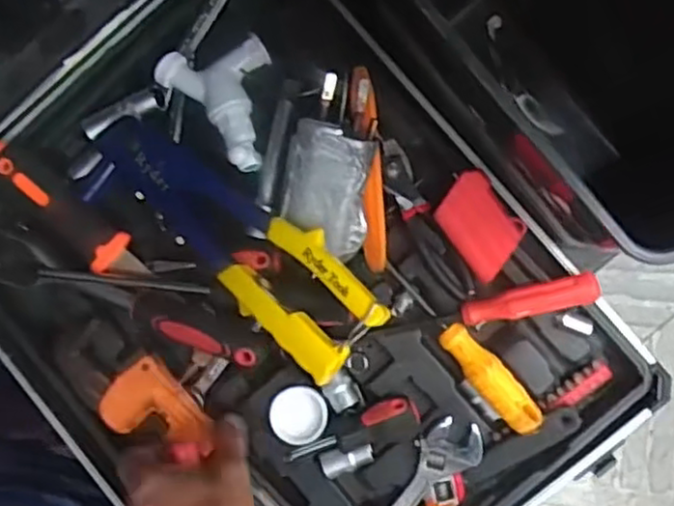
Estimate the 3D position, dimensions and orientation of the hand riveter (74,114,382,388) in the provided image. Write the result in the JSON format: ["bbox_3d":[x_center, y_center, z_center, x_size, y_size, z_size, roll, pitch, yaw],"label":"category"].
[{"bbox_3d":[-0.076,-0.011,0.498,0.247,0.041,0.080,39,94,17],"label":"hand riveter"}]

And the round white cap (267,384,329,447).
[{"bbox_3d":[-0.027,0.119,0.513,0.041,0.010,0.041,0,90,5],"label":"round white cap"}]

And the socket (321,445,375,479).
[{"bbox_3d":[0.008,0.153,0.514,0.038,0.012,0.018,-16,89,5],"label":"socket"}]

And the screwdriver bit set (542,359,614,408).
[{"bbox_3d":[0.172,0.097,0.500,0.053,0.008,0.017,-34,87,5],"label":"screwdriver bit set"}]

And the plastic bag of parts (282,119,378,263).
[{"bbox_3d":[-0.007,-0.044,0.494,0.060,0.024,0.097,3,116,-9],"label":"plastic bag of parts"}]

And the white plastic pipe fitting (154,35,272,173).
[{"bbox_3d":[-0.076,-0.120,0.502,0.072,0.027,0.103,-44,86,4],"label":"white plastic pipe fitting"}]

